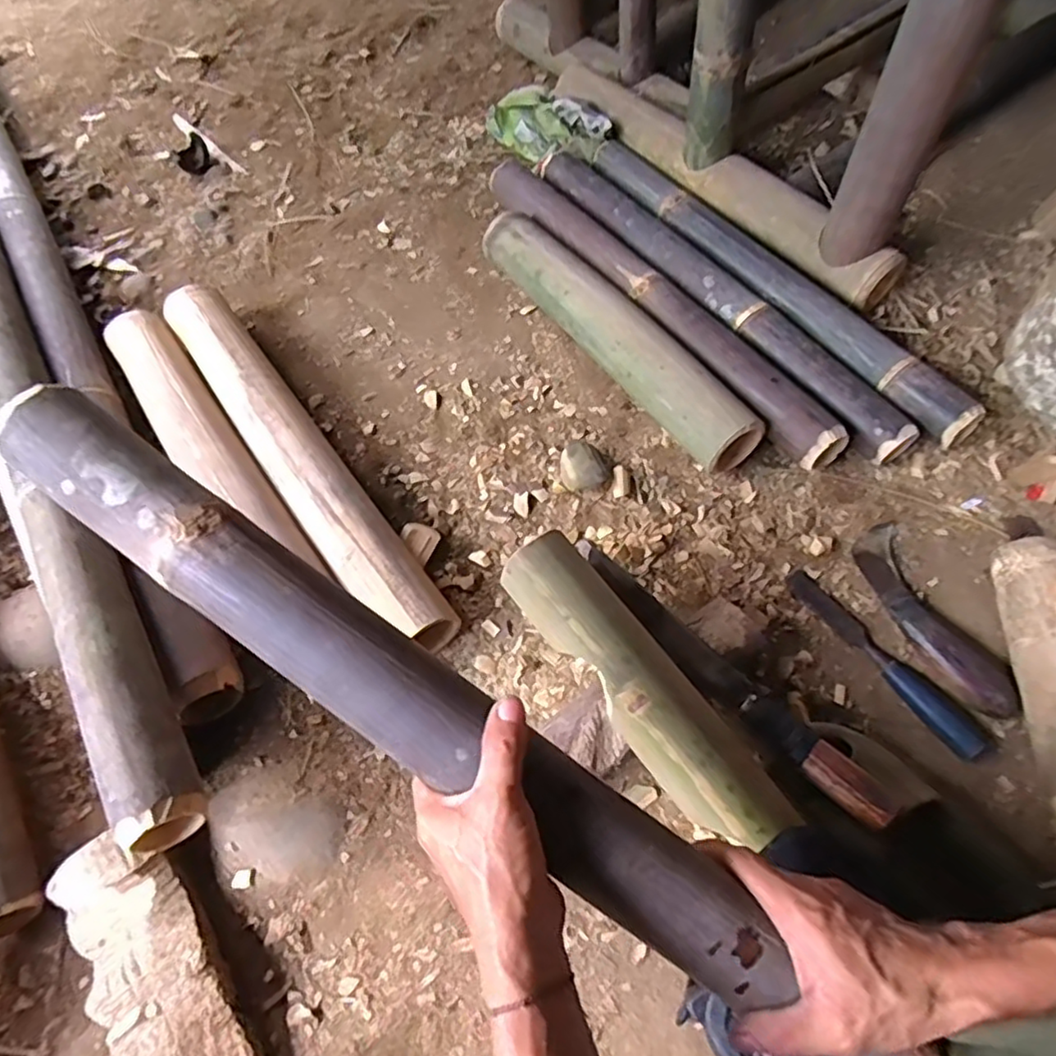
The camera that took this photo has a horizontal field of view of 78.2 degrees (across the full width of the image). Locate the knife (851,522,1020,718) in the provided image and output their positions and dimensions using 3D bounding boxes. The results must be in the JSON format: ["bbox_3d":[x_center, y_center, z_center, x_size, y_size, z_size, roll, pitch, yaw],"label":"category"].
[{"bbox_3d":[0.407,0.085,0.655,0.068,0.040,0.218,-20,63,-6],"label":"knife"}]

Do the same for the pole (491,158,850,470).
[{"bbox_3d":[0.147,-0.315,0.853,0.059,0.051,0.654,-34,64,-12],"label":"pole"}]

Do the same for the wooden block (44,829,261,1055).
[{"bbox_3d":[-0.318,0.404,0.557,0.102,0.060,0.284,-33,66,-13],"label":"wooden block"}]

